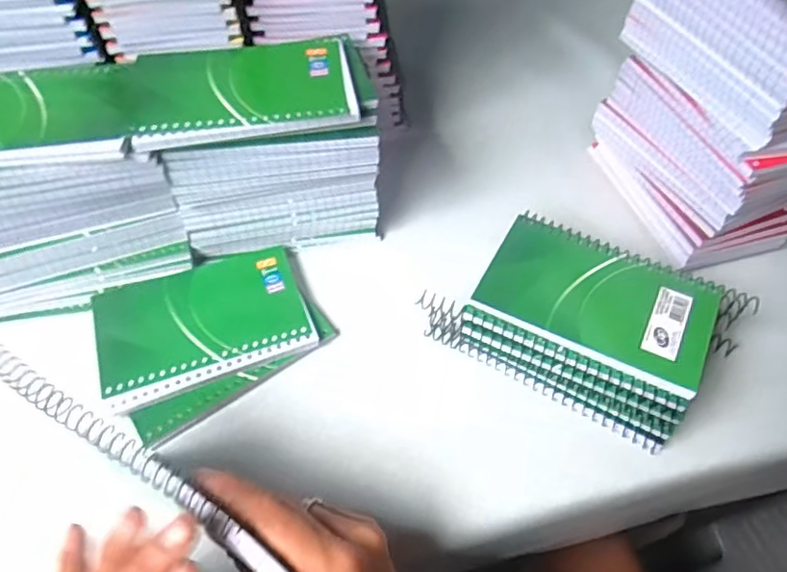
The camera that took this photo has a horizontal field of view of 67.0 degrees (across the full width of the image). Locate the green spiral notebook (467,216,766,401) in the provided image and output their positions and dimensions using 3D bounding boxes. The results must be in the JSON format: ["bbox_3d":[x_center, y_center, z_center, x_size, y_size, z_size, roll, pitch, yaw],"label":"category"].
[{"bbox_3d":[0.130,0.006,0.356,0.142,0.010,0.090,24,58,17],"label":"green spiral notebook"}]

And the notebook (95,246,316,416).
[{"bbox_3d":[-0.123,0.023,0.390,0.131,0.013,0.087,-17,56,-12],"label":"notebook"}]

